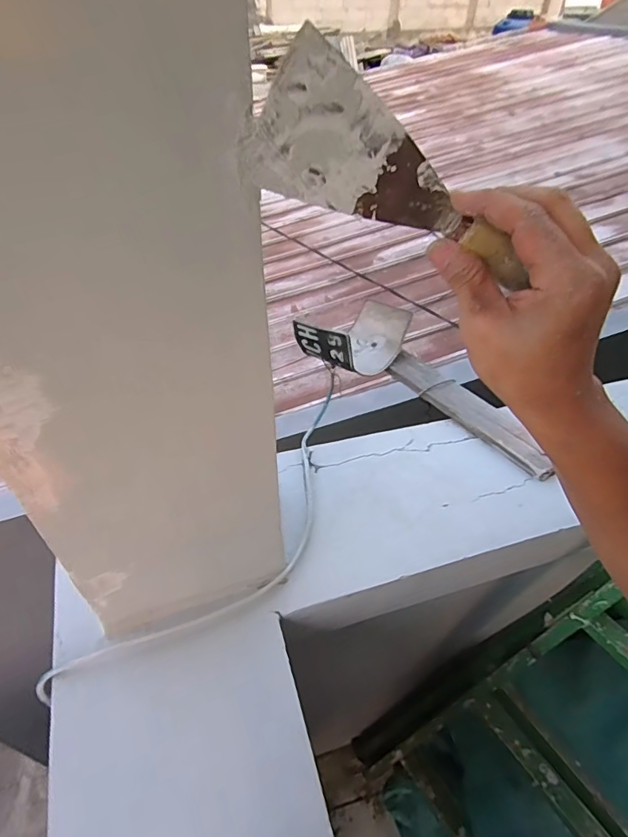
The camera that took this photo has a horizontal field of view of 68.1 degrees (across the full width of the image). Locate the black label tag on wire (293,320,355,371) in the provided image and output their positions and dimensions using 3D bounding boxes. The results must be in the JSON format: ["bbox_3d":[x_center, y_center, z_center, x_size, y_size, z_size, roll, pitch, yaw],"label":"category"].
[{"bbox_3d":[0.015,-0.113,0.725,0.103,0.065,0.009,21,49,30],"label":"black label tag on wire"}]

